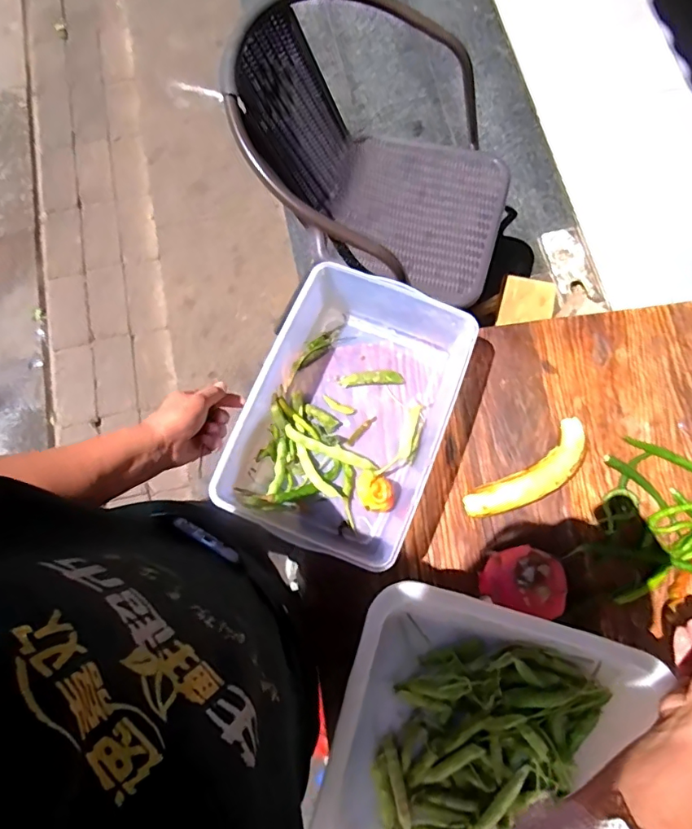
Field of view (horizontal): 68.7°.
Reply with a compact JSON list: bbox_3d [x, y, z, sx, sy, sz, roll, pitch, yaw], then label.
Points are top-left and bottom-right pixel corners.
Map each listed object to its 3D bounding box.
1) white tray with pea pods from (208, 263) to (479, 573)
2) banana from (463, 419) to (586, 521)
[{"bbox_3d":[0.004,-0.003,0.618,0.211,0.104,0.318,23,76,5],"label":"white tray with pea pods"},{"bbox_3d":[0.235,0.078,0.643,0.185,0.036,0.057,-36,78,-9],"label":"banana"}]

